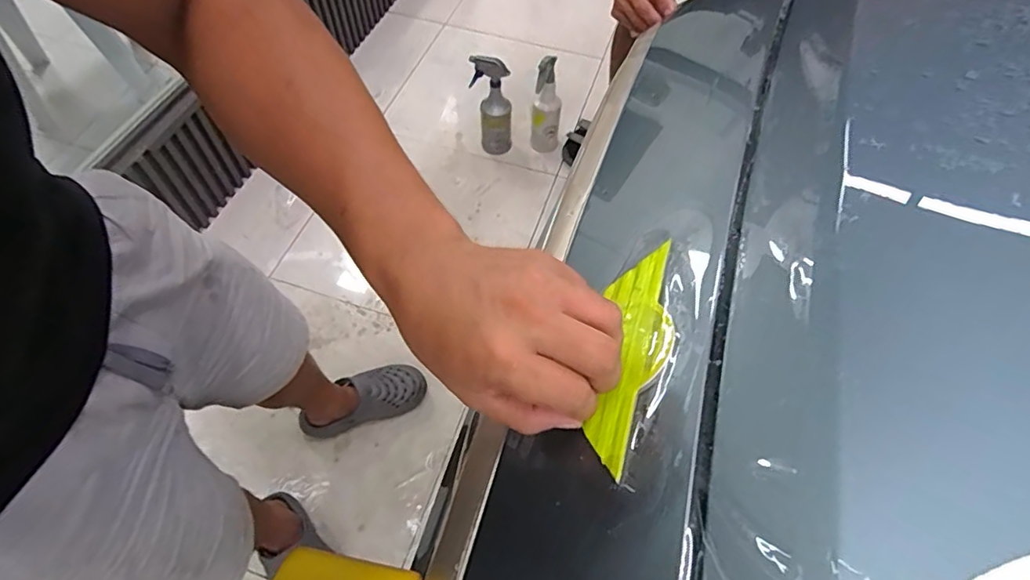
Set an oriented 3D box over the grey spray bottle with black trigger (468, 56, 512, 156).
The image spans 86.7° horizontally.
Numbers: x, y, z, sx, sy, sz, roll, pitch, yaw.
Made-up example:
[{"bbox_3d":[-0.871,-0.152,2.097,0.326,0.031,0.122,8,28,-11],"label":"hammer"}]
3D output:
[{"bbox_3d":[-0.070,-0.536,1.626,0.122,0.329,0.097,3,58,-1],"label":"grey spray bottle with black trigger"}]

